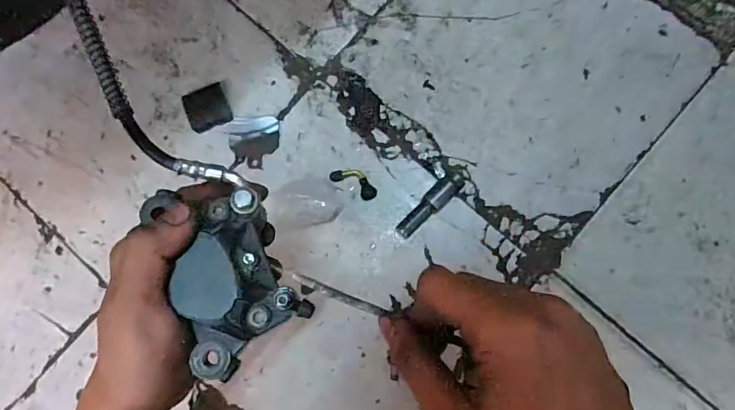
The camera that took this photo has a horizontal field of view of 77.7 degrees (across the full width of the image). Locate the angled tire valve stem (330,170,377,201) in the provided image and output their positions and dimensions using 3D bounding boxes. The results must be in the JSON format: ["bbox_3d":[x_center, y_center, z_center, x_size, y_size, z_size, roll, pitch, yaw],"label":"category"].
[{"bbox_3d":[-0.013,-0.023,0.457,0.049,0.010,0.021,31,85,6],"label":"angled tire valve stem"}]

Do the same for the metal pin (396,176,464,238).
[{"bbox_3d":[0.060,-0.001,0.446,0.080,0.022,0.021,-42,83,-3],"label":"metal pin"}]

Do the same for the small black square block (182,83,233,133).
[{"bbox_3d":[-0.165,-0.100,0.469,0.043,0.004,0.044,-23,82,0],"label":"small black square block"}]

